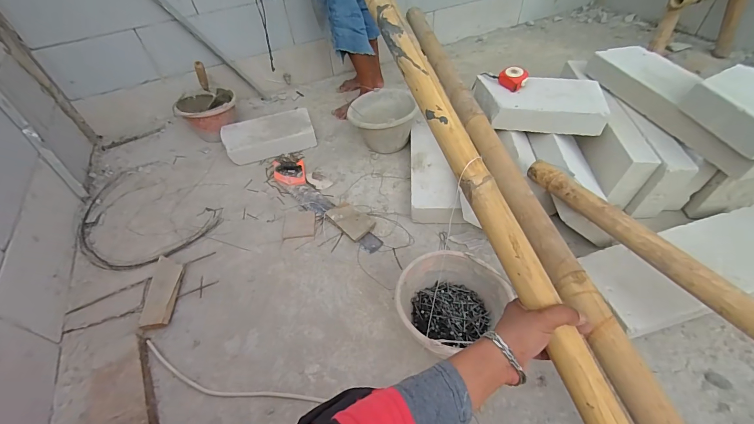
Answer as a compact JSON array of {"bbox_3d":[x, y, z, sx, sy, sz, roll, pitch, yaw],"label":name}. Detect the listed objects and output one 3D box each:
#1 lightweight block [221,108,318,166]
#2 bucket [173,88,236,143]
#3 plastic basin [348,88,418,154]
[{"bbox_3d":[-0.432,-0.308,1.334,0.339,0.080,0.198,-19,50,-11],"label":"lightweight block"},{"bbox_3d":[-0.695,-0.401,1.397,0.225,0.156,0.242,-1,48,1],"label":"bucket"},{"bbox_3d":[0.022,-0.348,1.277,0.238,0.178,0.238,-2,49,3],"label":"plastic basin"}]

